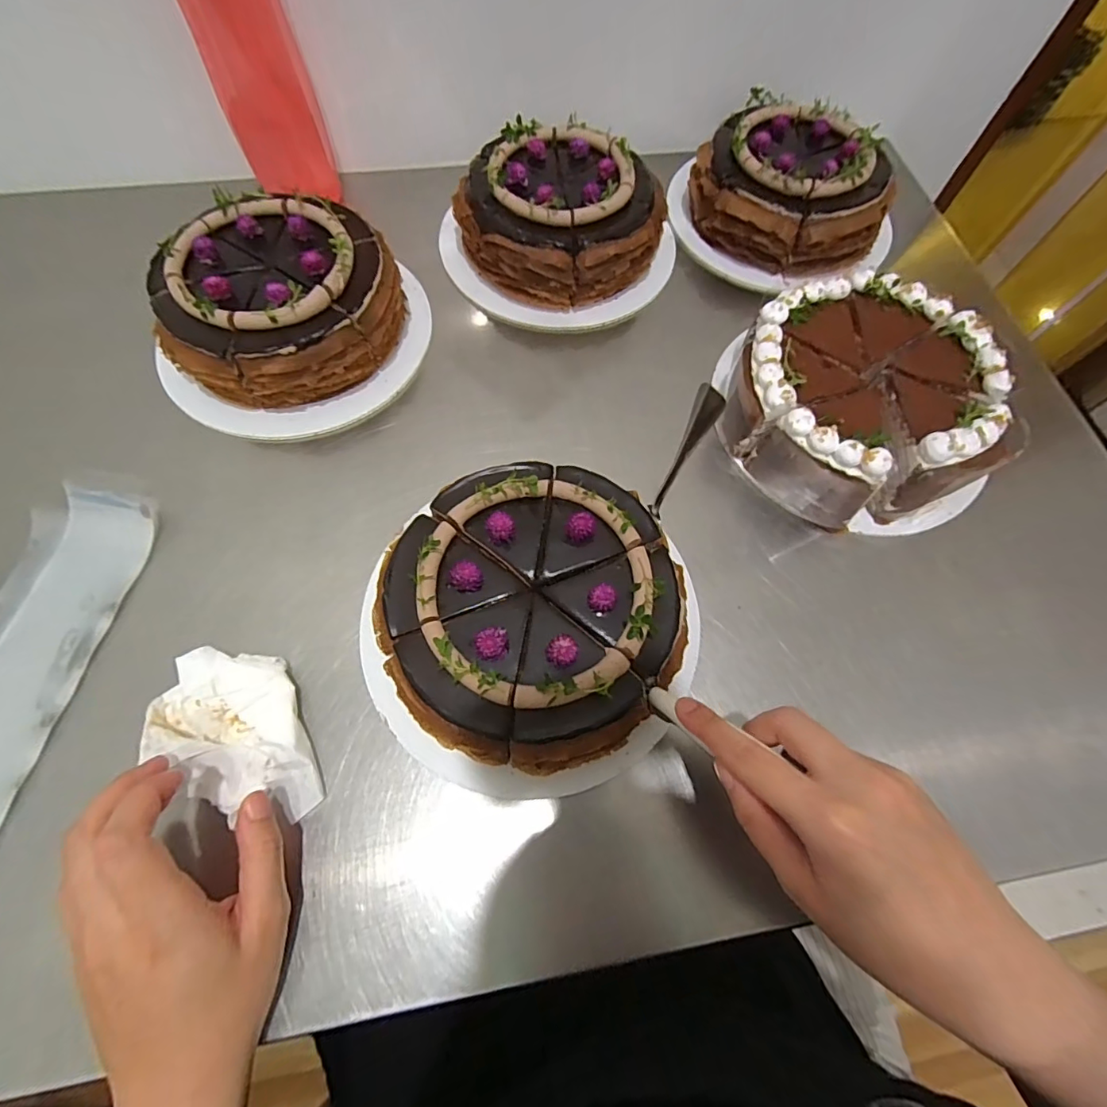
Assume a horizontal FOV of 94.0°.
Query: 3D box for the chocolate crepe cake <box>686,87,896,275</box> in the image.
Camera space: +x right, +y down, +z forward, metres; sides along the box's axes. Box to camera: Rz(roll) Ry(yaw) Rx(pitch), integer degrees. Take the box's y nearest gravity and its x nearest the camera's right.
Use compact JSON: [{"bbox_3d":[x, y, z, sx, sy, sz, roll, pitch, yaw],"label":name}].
[{"bbox_3d":[0.215,-0.331,0.473,0.169,0.073,0.145,27,68,10],"label":"chocolate crepe cake"}]

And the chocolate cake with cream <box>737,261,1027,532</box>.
[{"bbox_3d":[0.222,-0.108,0.375,0.169,0.072,0.166,1,66,-2],"label":"chocolate cake with cream"}]

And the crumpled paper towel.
[{"bbox_3d":[-0.180,0.103,0.287,0.072,0.025,0.100,-23,69,-12],"label":"crumpled paper towel"}]

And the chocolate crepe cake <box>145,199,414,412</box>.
[{"bbox_3d":[-0.202,-0.188,0.393,0.173,0.072,0.148,-15,67,-9],"label":"chocolate crepe cake"}]

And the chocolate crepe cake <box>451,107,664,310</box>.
[{"bbox_3d":[0.002,-0.291,0.448,0.170,0.070,0.152,32,69,12],"label":"chocolate crepe cake"}]

